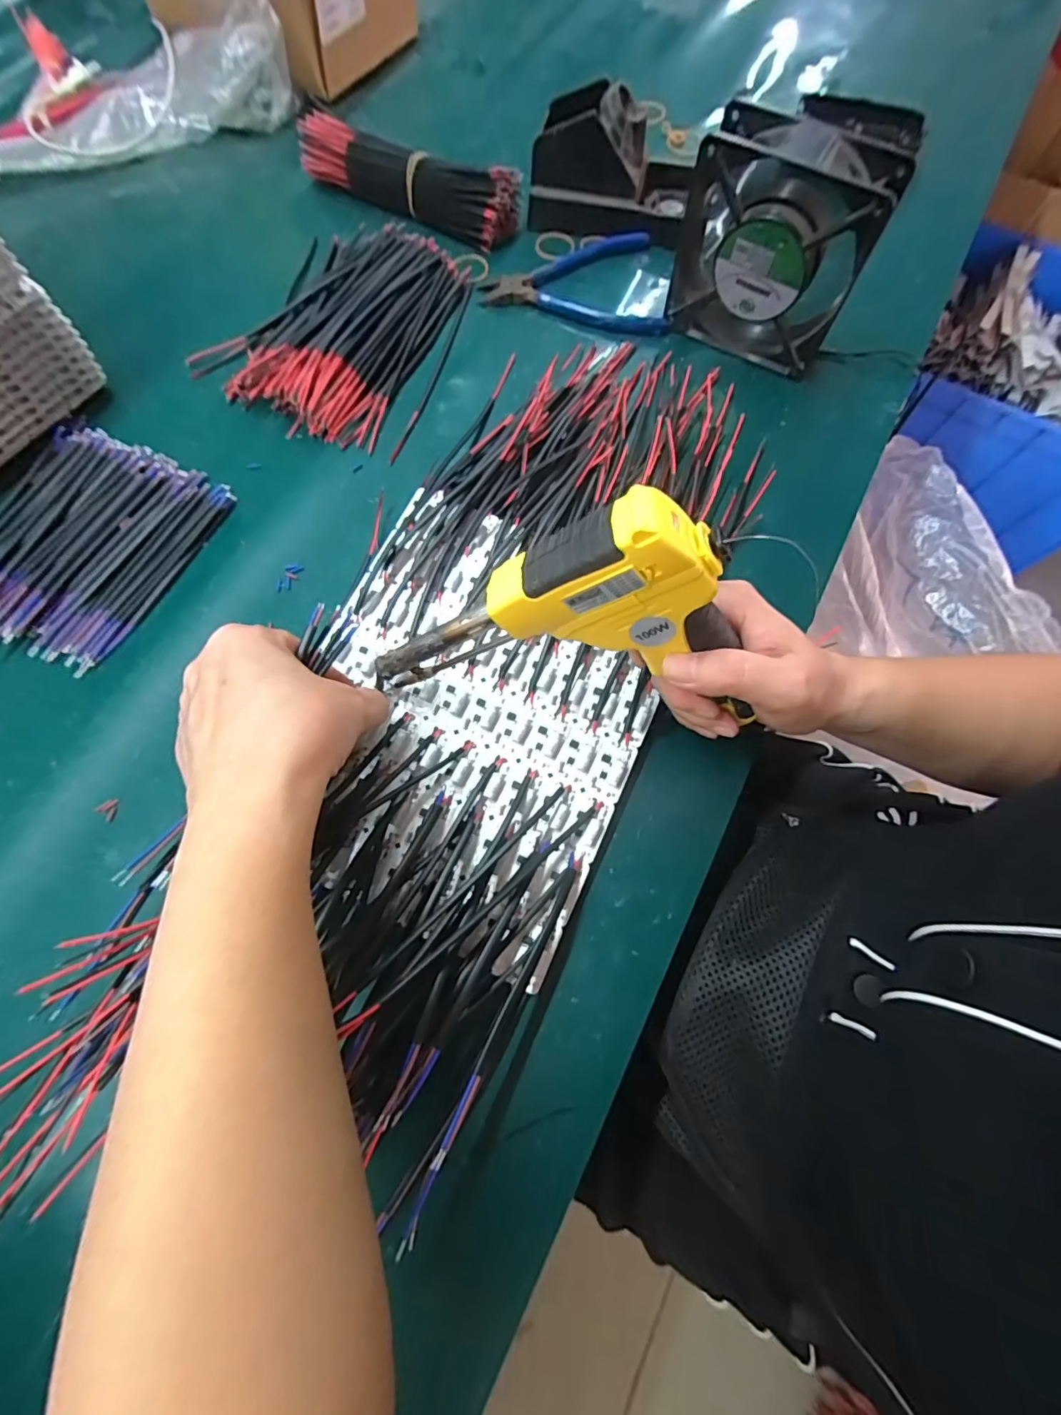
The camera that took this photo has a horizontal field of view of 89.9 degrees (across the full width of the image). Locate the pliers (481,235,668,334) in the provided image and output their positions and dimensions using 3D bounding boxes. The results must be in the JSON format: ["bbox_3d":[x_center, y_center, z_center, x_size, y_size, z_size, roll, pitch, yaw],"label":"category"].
[{"bbox_3d":[0.039,-0.353,0.435,0.149,0.013,0.106,8,71,2],"label":"pliers"}]

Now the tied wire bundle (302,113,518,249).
[{"bbox_3d":[-0.108,-0.454,0.453,0.206,0.038,0.045,24,73,8],"label":"tied wire bundle"}]

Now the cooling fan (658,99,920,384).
[{"bbox_3d":[0.160,-0.306,0.359,0.119,0.128,0.046,27,73,8],"label":"cooling fan"}]

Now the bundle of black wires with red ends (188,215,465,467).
[{"bbox_3d":[-0.145,-0.298,0.412,0.175,0.020,0.202,22,72,7],"label":"bundle of black wires with red ends"}]

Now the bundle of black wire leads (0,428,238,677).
[{"bbox_3d":[-0.298,-0.113,0.348,0.137,0.020,0.157,24,73,8],"label":"bundle of black wire leads"}]

